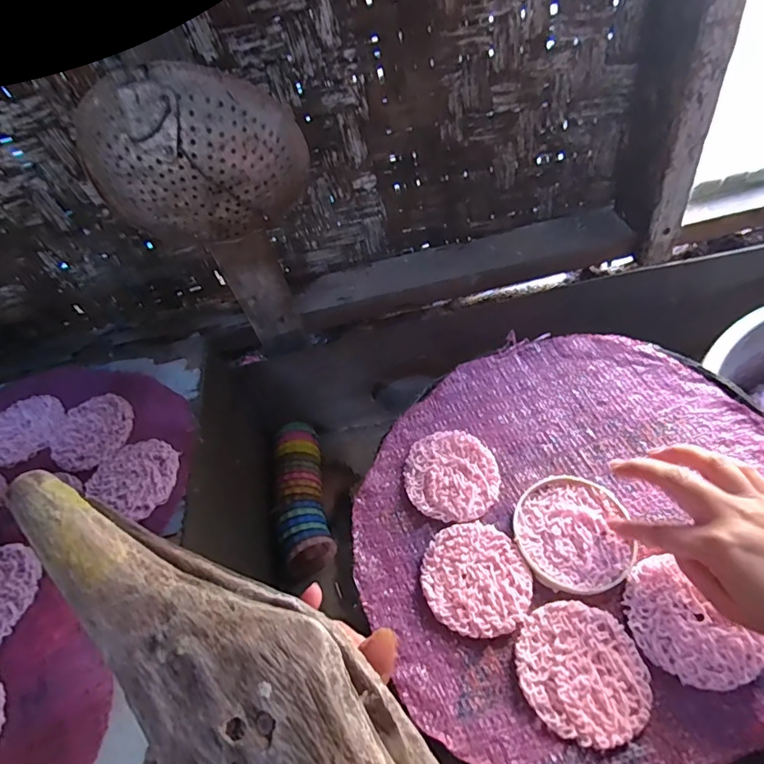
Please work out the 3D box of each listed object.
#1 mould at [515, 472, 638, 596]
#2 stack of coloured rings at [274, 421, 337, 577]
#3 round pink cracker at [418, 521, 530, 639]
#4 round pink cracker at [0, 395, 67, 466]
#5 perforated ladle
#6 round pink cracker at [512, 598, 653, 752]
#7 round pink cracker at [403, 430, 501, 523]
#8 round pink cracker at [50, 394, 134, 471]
[{"bbox_3d":[0.148,0.115,0.369,0.087,0.016,0.090,-3,50,4],"label":"mould"},{"bbox_3d":[-0.103,0.148,0.623,0.068,0.069,0.189,-16,51,-1],"label":"stack of coloured rings"},{"bbox_3d":[0.070,0.146,0.359,0.076,0.006,0.080,-6,52,8],"label":"round pink cracker"},{"bbox_3d":[-0.367,0.045,0.489,0.079,0.009,0.081,-6,52,8],"label":"round pink cracker"},{"bbox_3d":[-0.162,-0.148,0.487,0.176,0.339,0.075,-14,68,-12],"label":"perforated ladle"},{"bbox_3d":[0.130,0.186,0.312,0.080,0.005,0.076,-6,52,8],"label":"round pink cracker"},{"bbox_3d":[0.059,0.078,0.411,0.080,0.007,0.078,-6,52,8],"label":"round pink cracker"},{"bbox_3d":[-0.283,0.048,0.471,0.074,0.012,0.080,-6,52,8],"label":"round pink cracker"}]

